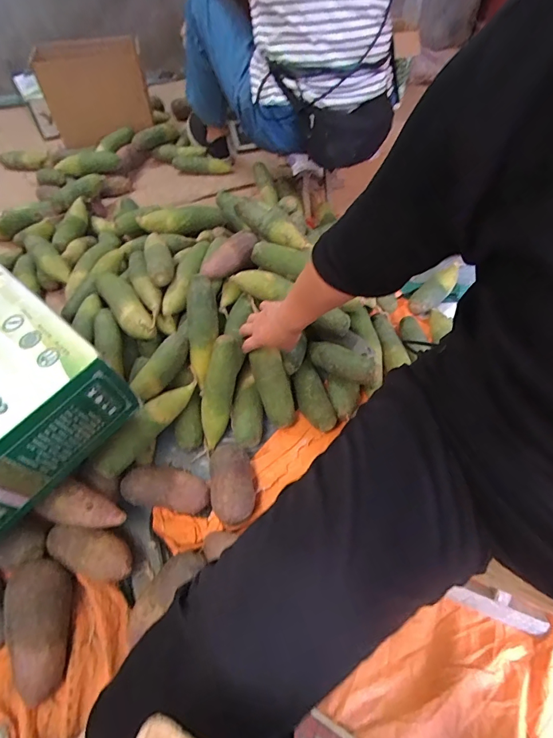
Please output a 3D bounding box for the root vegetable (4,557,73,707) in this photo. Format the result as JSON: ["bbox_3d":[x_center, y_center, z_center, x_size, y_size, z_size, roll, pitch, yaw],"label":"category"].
[{"bbox_3d":[-0.319,0.344,0.521,0.074,0.051,0.169,-12,66,-9],"label":"root vegetable"}]

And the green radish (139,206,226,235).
[{"bbox_3d":[-0.221,-0.350,0.923,0.193,0.052,0.062,-23,56,-17],"label":"green radish"}]

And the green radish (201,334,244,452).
[{"bbox_3d":[-0.104,0.041,0.717,0.051,0.203,0.055,13,9,10],"label":"green radish"}]

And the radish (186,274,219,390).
[{"bbox_3d":[-0.142,-0.076,0.729,0.057,0.053,0.204,-1,83,-1],"label":"radish"}]

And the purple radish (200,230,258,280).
[{"bbox_3d":[-0.088,-0.216,0.767,0.129,0.043,0.060,-43,63,-11],"label":"purple radish"}]

